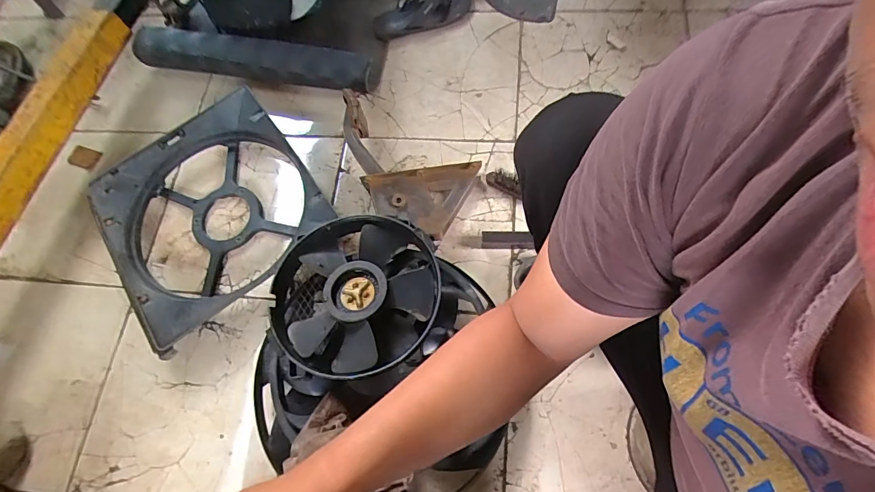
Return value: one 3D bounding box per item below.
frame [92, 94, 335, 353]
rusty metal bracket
[{"bbox_3d":[-0.497,-0.080,0.911,0.445,0.119,0.441,-37,70,-9],"label":"frame"},{"bbox_3d":[-0.029,-0.087,0.856,0.235,0.075,0.125,-5,68,3],"label":"rusty metal bracket"}]

